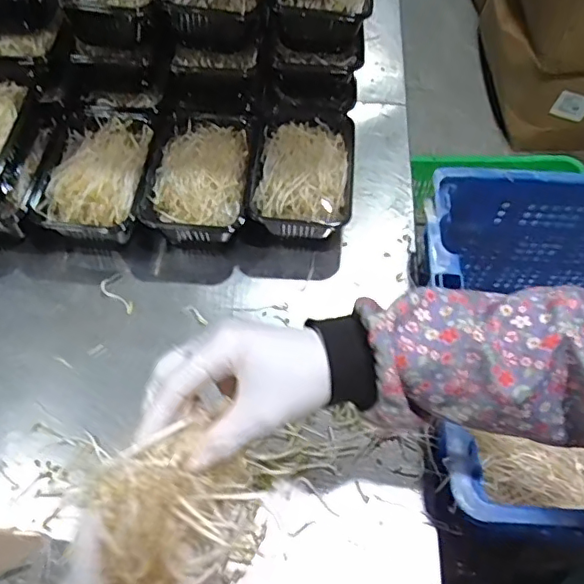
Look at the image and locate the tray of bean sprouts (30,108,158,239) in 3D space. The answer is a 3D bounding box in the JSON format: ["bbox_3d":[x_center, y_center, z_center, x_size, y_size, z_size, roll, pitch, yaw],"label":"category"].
[{"bbox_3d":[-0.242,-0.141,0.702,0.123,0.063,0.180,3,60,1],"label":"tray of bean sprouts"}]

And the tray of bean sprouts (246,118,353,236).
[{"bbox_3d":[0.014,-0.145,0.708,0.121,0.069,0.189,3,60,1],"label":"tray of bean sprouts"}]

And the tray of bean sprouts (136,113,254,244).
[{"bbox_3d":[-0.115,-0.138,0.703,0.123,0.063,0.185,3,60,1],"label":"tray of bean sprouts"}]

